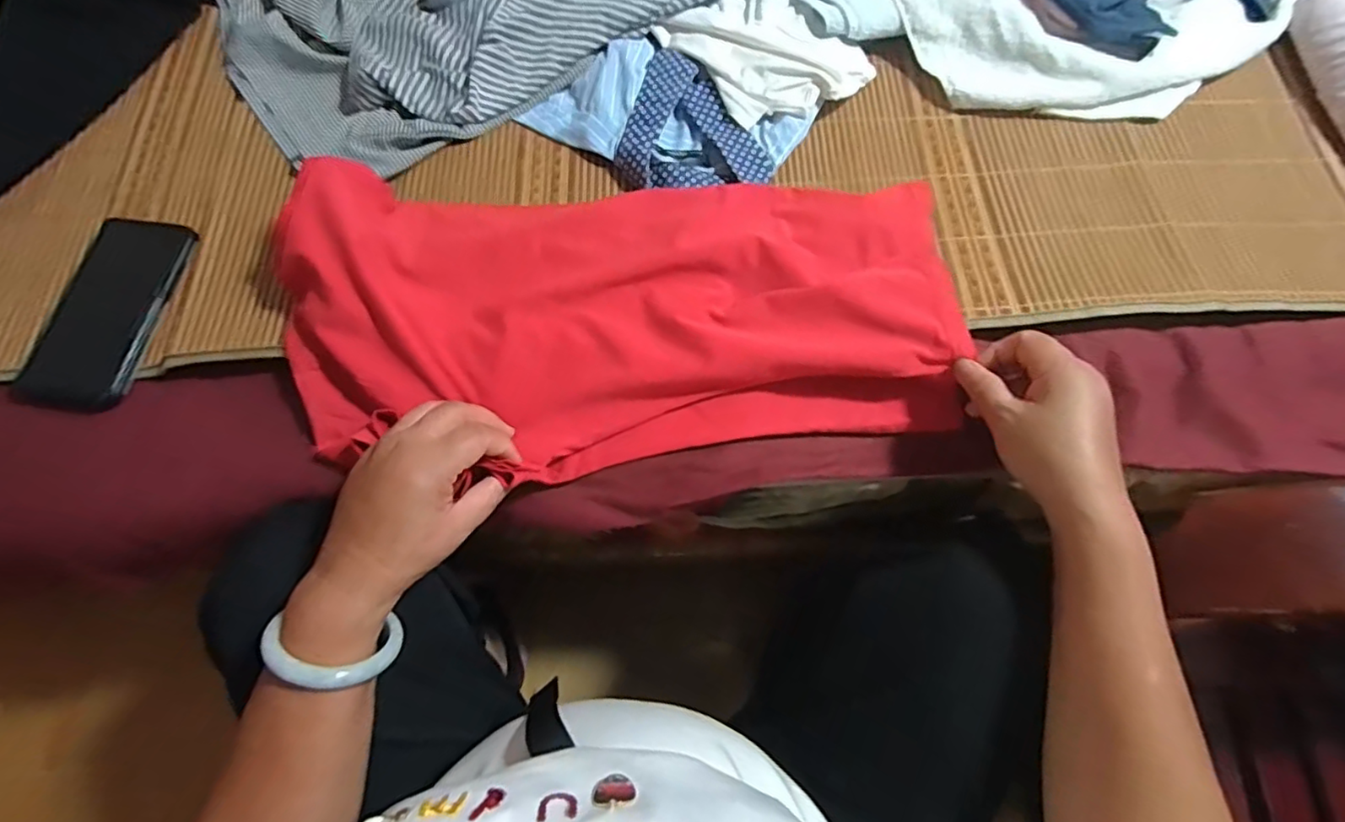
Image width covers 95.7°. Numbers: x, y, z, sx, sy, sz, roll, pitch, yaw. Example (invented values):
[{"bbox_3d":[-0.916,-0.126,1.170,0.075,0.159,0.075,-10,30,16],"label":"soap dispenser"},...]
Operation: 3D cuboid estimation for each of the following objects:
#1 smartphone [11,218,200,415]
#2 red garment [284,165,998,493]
[{"bbox_3d":[-0.455,-0.083,0.493,0.089,0.012,0.167,8,72,5],"label":"smartphone"},{"bbox_3d":[-0.040,-0.079,0.456,0.483,0.070,0.236,0,72,-1],"label":"red garment"}]

